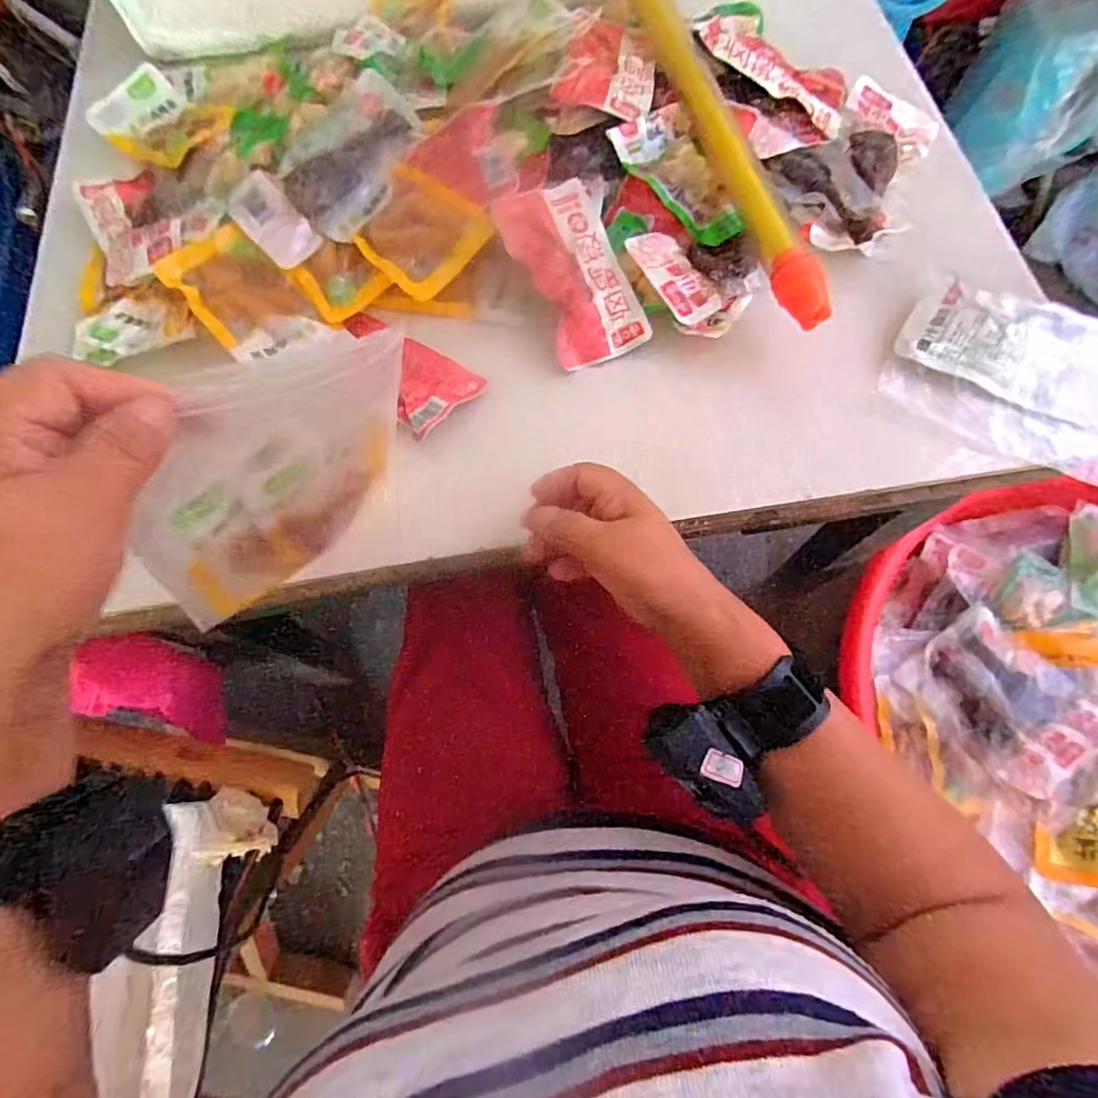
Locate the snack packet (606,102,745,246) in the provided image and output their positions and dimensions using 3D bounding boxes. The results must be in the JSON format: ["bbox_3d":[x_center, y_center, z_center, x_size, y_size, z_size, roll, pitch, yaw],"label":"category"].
[{"bbox_3d":[0.104,-0.283,0.448,0.067,0.019,0.115,-35,87,-9],"label":"snack packet"}]

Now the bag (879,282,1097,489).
[{"bbox_3d":[0.344,-0.120,0.411,0.187,0.032,0.117,23,74,10],"label":"bag"}]

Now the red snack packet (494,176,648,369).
[{"bbox_3d":[0.021,-0.207,0.441,0.080,0.012,0.134,-27,94,-17],"label":"red snack packet"}]

